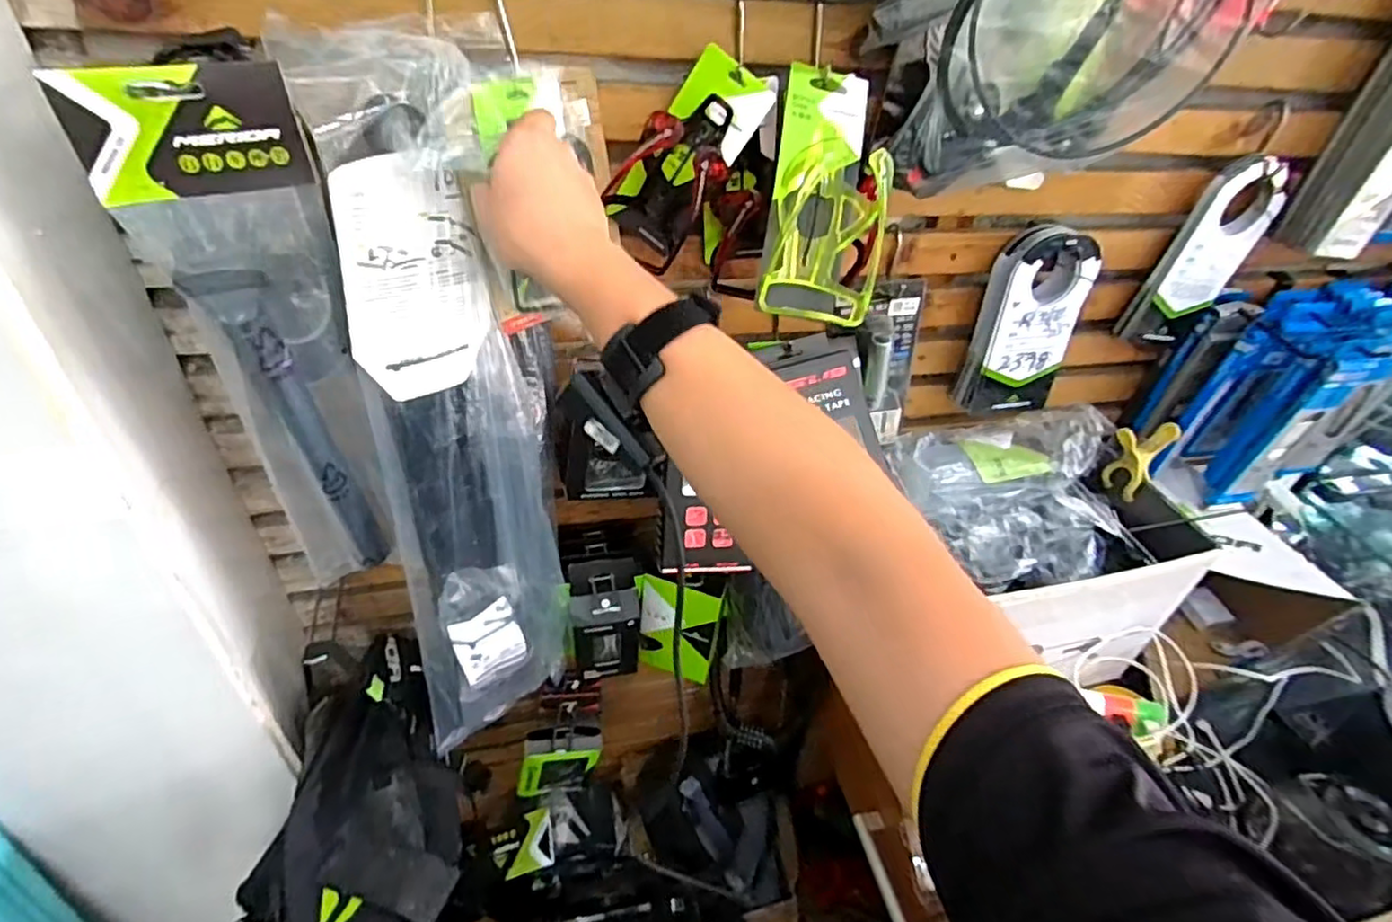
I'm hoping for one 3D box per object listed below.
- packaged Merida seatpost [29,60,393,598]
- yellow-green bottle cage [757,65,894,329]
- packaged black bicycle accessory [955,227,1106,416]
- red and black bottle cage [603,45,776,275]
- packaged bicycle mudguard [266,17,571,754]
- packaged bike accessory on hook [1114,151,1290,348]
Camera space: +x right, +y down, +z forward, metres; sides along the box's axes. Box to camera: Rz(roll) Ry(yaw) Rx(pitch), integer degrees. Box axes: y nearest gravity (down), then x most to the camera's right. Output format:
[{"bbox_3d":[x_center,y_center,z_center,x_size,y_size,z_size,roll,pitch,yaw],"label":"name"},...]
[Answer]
[{"bbox_3d":[-0.304,-0.060,0.495,0.110,0.397,0.037,-20,46,-29],"label":"packaged Merida seatpost"},{"bbox_3d":[0.094,-0.205,0.498,0.083,0.205,0.088,3,0,-4],"label":"yellow-green bottle cage"},{"bbox_3d":[0.363,-0.146,0.739,0.097,0.213,0.050,-6,41,-14],"label":"packaged black bicycle accessory"},{"bbox_3d":[-0.012,-0.232,0.528,0.082,0.168,0.094,26,31,-28],"label":"red and black bottle cage"},{"bbox_3d":[-0.198,-0.001,0.600,0.160,0.646,0.046,-23,38,-38],"label":"packaged bicycle mudguard"},{"bbox_3d":[0.567,-0.226,0.752,0.095,0.200,0.050,-13,43,-22],"label":"packaged bike accessory on hook"}]

